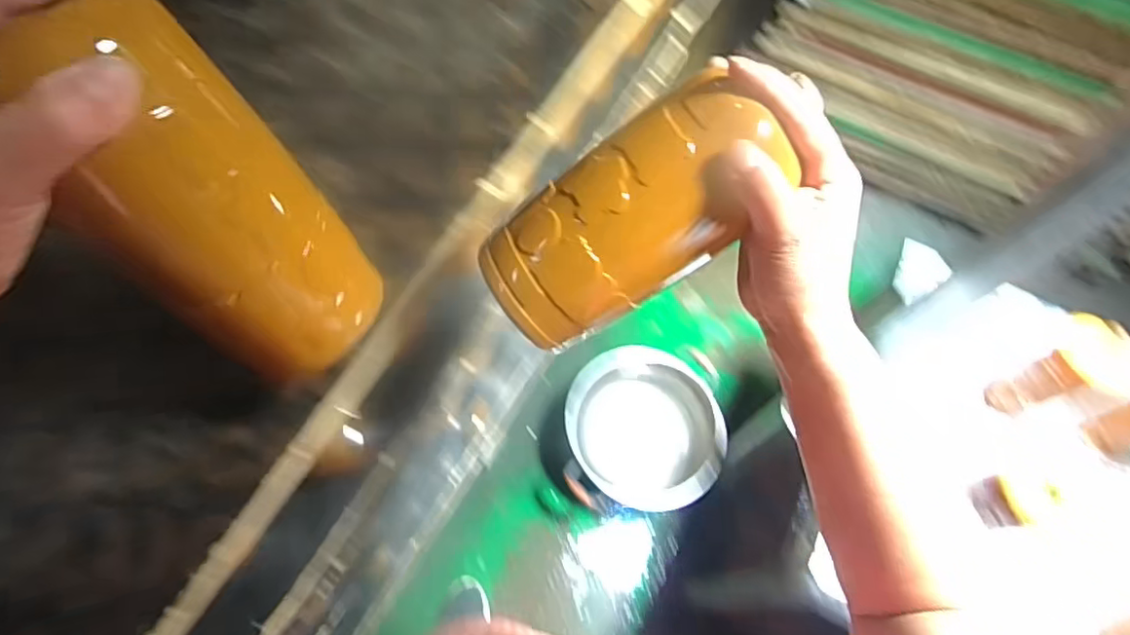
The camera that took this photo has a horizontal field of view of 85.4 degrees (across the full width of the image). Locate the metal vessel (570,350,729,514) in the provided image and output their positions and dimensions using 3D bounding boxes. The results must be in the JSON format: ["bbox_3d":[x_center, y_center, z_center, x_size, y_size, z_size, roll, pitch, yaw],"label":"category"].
[{"bbox_3d":[0.177,0.245,1.348,0.328,0.155,0.313,0,64,3],"label":"metal vessel"}]

